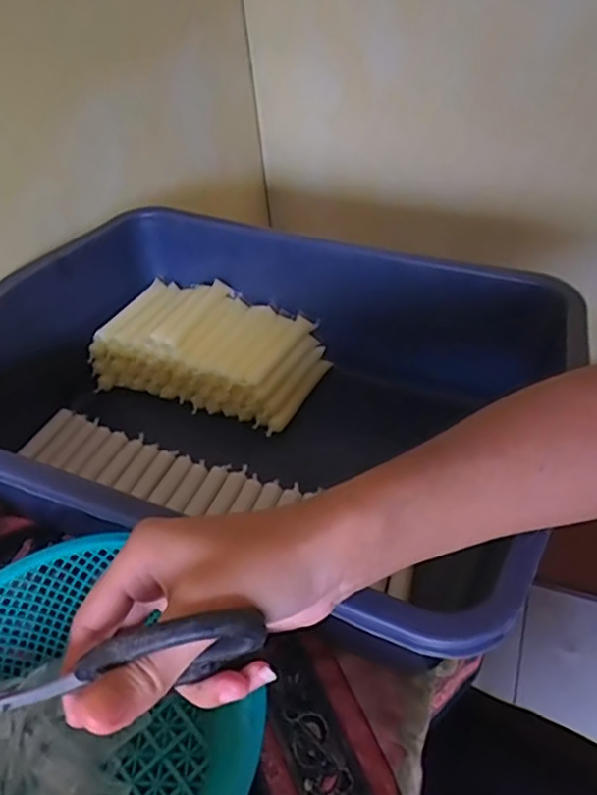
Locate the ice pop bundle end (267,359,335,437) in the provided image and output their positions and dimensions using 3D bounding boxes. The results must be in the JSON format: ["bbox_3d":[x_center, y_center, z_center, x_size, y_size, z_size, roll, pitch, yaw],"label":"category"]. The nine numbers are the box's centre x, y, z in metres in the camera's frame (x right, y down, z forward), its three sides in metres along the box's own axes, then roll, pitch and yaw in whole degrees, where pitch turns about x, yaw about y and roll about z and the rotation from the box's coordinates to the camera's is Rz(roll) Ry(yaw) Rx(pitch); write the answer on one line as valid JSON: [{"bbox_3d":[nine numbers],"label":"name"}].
[{"bbox_3d":[0.003,-0.003,0.644,0.013,0.017,0.117,20,49,25],"label":"ice pop bundle end"}]

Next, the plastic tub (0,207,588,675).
[{"bbox_3d":[-0.055,0.012,0.552,0.481,0.159,0.353,15,47,21],"label":"plastic tub"}]

